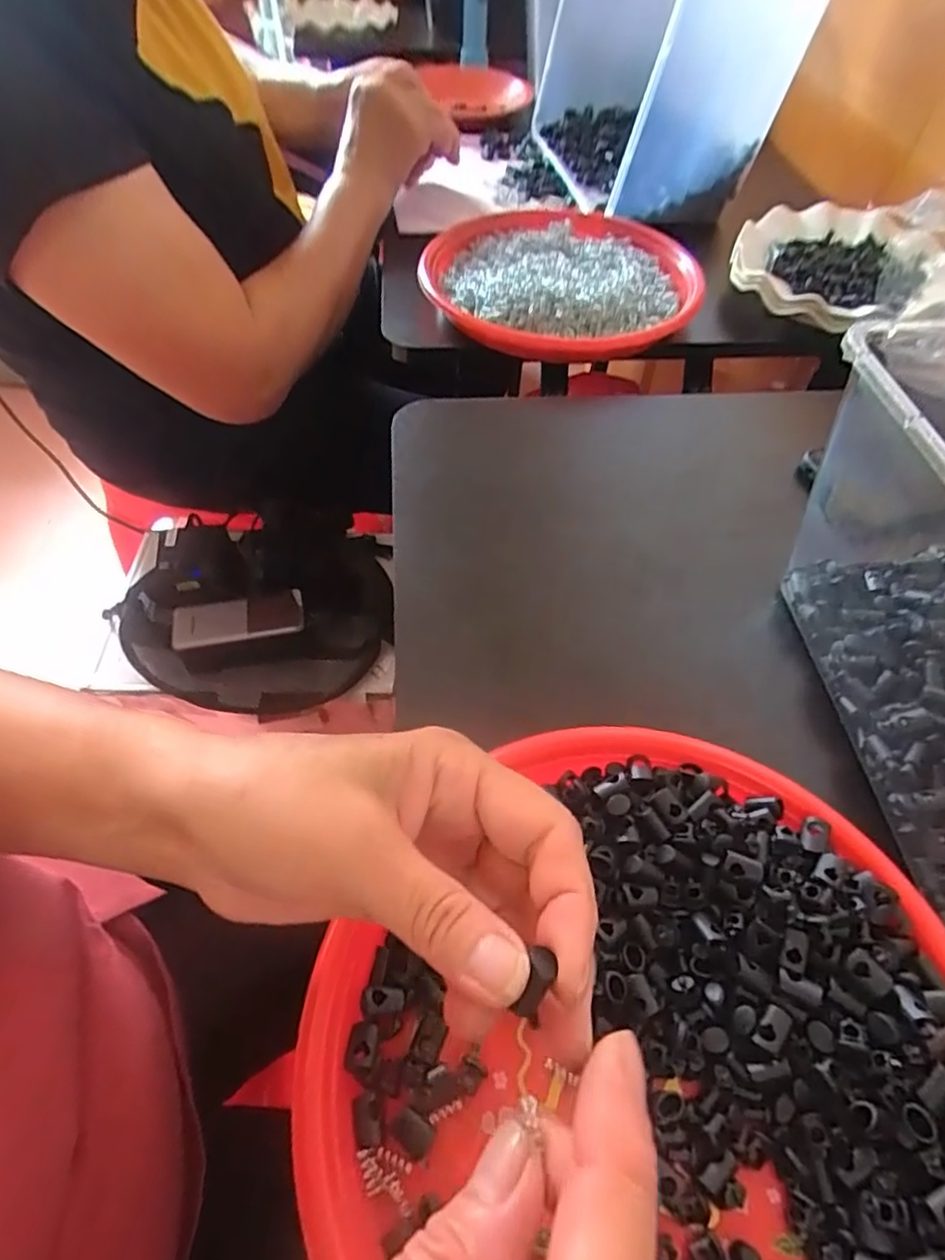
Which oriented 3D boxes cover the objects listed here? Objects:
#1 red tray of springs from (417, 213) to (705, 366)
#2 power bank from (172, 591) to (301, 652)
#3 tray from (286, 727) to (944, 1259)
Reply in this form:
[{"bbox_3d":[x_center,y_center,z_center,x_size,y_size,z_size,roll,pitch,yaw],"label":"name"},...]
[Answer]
[{"bbox_3d":[0.075,-0.314,0.586,0.240,0.034,0.238,18,55,12],"label":"red tray of springs"},{"bbox_3d":[-0.242,-0.012,0.673,0.146,0.020,0.047,-7,52,11],"label":"power bank"},{"bbox_3d":[0.072,0.148,0.233,0.222,0.029,0.229,1,53,-1],"label":"tray"}]

